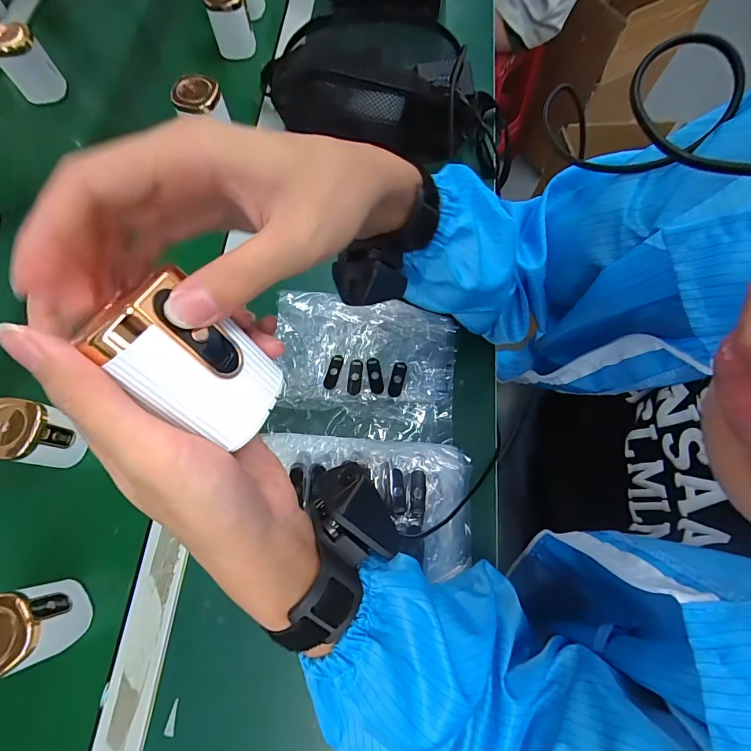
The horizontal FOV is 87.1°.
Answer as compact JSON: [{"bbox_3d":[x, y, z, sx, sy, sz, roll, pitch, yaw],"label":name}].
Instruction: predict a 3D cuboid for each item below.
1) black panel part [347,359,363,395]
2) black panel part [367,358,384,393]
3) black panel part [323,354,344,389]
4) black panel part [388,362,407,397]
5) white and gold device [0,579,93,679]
[{"bbox_3d":[-0.022,0.002,0.430,0.014,0.005,0.040,6,71,1],"label":"black panel part"},{"bbox_3d":[0.000,0.001,0.425,0.015,0.009,0.043,-8,55,-4],"label":"black panel part"},{"bbox_3d":[-0.046,-0.004,0.431,0.014,0.005,0.040,15,72,4],"label":"black panel part"},{"bbox_3d":[0.024,0.004,0.429,0.015,0.007,0.039,15,72,4],"label":"black panel part"},{"bbox_3d":[-0.285,0.206,0.327,0.057,0.070,0.056,-23,73,-8],"label":"white and gold device"}]

